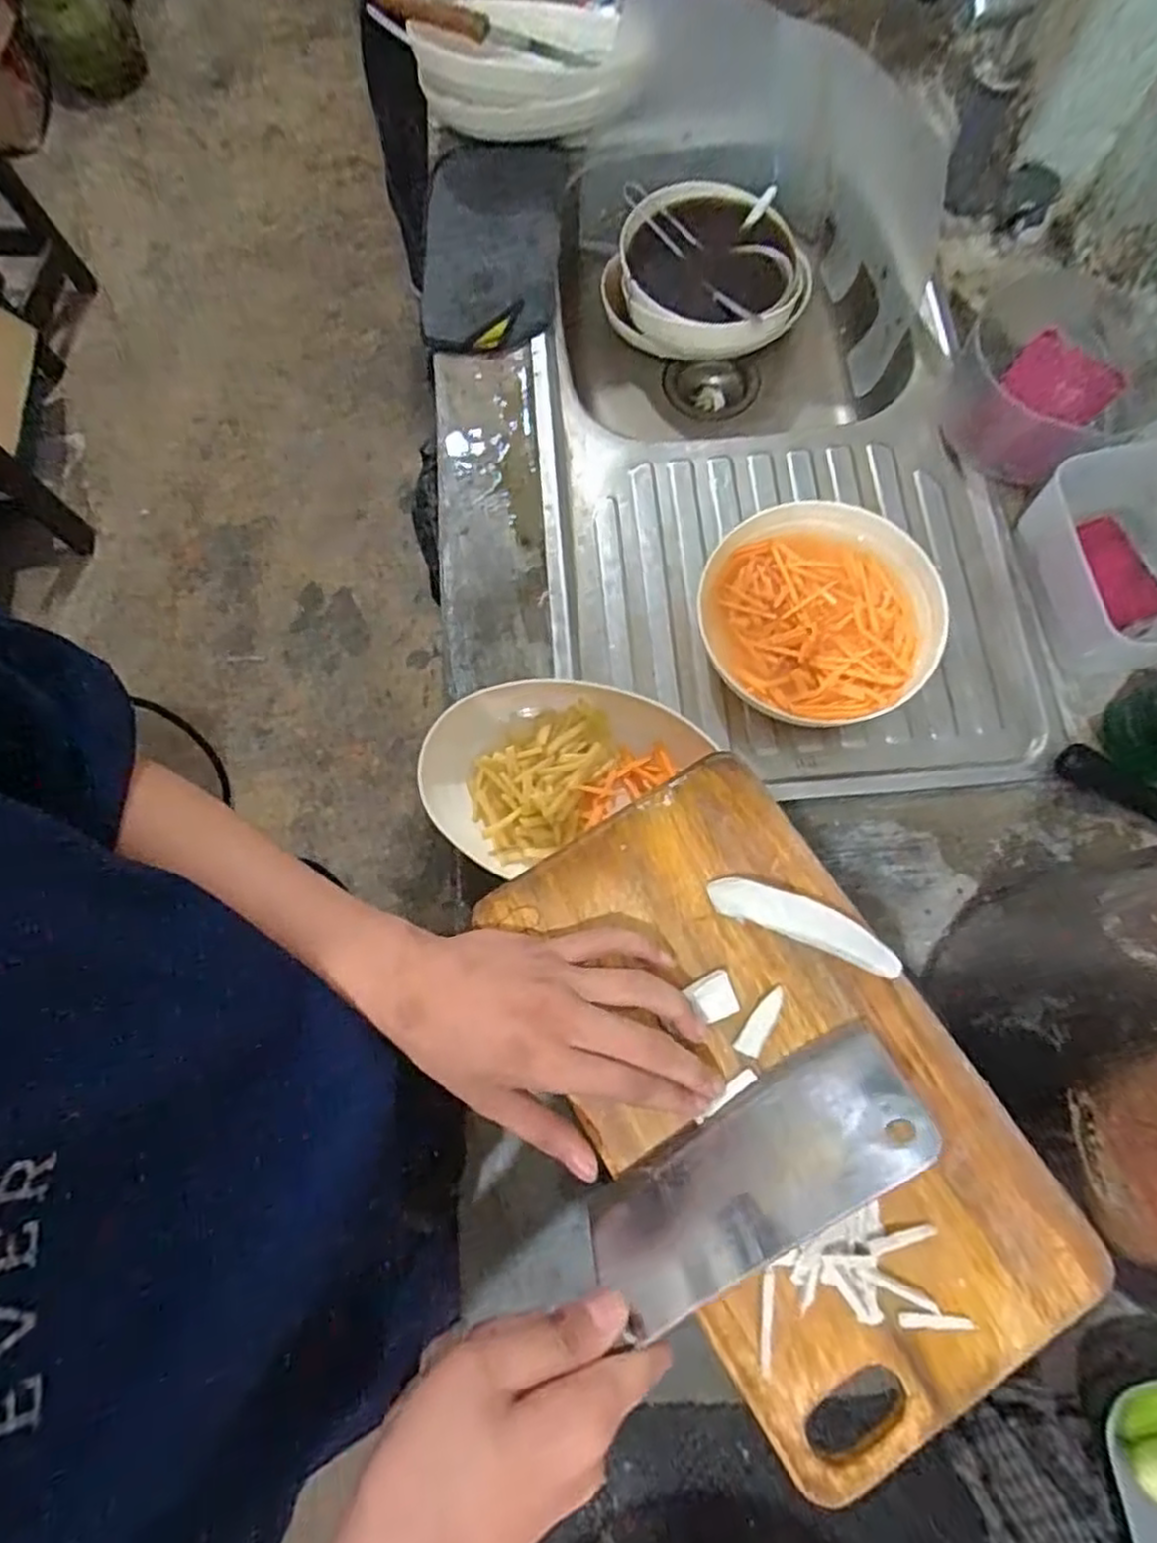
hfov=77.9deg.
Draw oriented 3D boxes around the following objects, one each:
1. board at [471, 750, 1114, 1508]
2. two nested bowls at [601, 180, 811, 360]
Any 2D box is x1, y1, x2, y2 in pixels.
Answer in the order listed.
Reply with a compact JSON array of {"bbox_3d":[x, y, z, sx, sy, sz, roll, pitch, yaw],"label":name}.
[{"bbox_3d":[0.099,0.156,0.358,0.183,0.019,0.311,-28,76,-5],"label":"board"},{"bbox_3d":[0.141,-0.543,0.796,0.223,0.085,0.178,3,75,3],"label":"two nested bowls"}]

